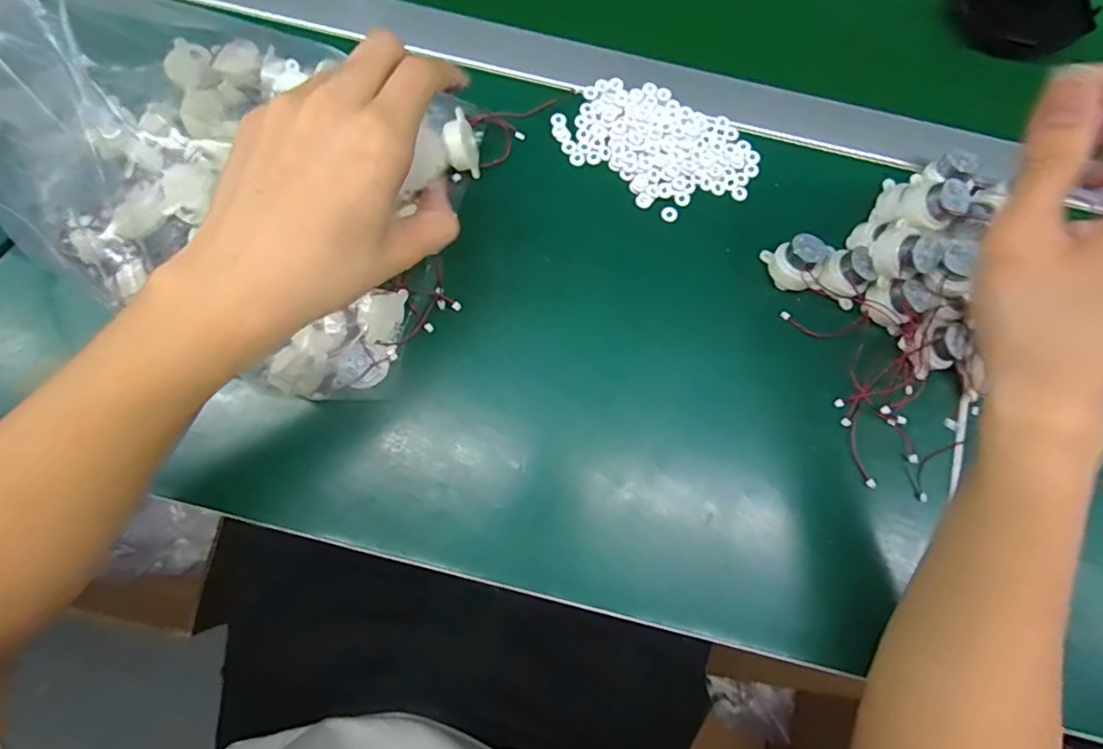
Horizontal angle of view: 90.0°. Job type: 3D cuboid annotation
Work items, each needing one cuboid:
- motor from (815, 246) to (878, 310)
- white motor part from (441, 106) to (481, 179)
[{"bbox_3d":[0.198,-0.066,0.369,0.031,0.029,0.031,0,79,-1],"label":"motor"},{"bbox_3d":[-0.062,-0.156,0.374,0.021,0.026,0.035,-4,80,-1],"label":"white motor part"}]

